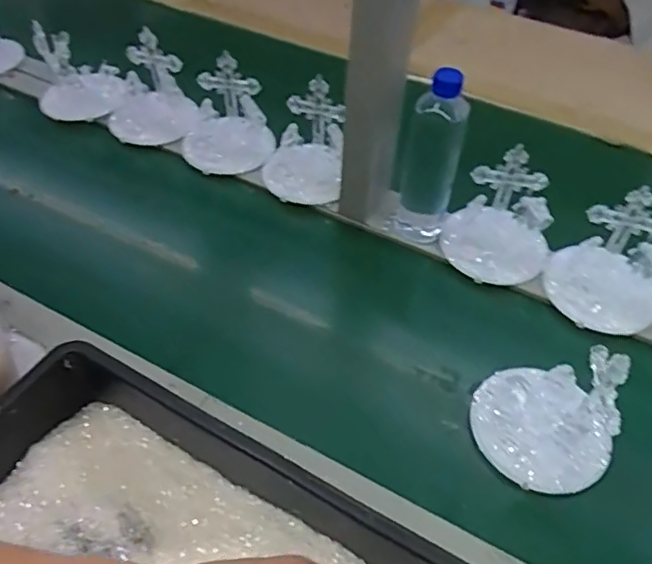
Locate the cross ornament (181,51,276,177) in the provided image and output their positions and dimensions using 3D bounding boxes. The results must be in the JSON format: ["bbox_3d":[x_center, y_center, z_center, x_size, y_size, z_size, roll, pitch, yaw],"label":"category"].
[{"bbox_3d":[-0.138,-0.222,0.815,0.128,0.125,0.096,-5,49,-7],"label":"cross ornament"}]

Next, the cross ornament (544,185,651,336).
[{"bbox_3d":[0.323,-0.020,0.658,0.129,0.113,0.107,30,54,22],"label":"cross ornament"}]

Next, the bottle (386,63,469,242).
[{"bbox_3d":[0.120,-0.146,0.701,0.071,0.225,0.053,10,49,6],"label":"bottle"}]

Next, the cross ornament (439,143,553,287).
[{"bbox_3d":[0.210,-0.074,0.704,0.130,0.115,0.100,22,51,15],"label":"cross ornament"}]

